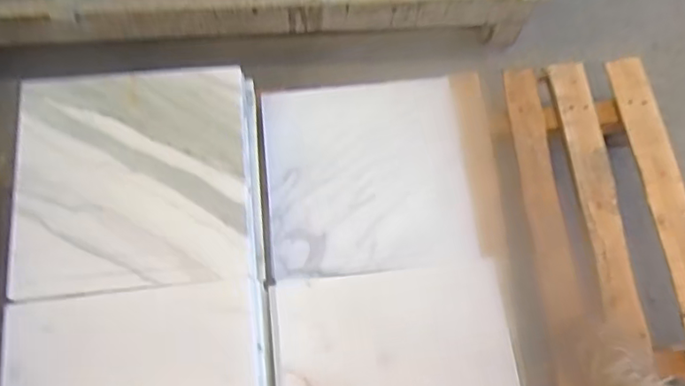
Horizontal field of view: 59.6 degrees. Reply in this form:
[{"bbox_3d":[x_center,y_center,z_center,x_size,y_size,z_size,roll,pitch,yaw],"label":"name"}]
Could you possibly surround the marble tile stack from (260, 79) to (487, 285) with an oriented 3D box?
[{"bbox_3d":[0.038,-0.026,0.884,0.295,0.043,0.280,-7,72,-2],"label":"marble tile stack"}]

